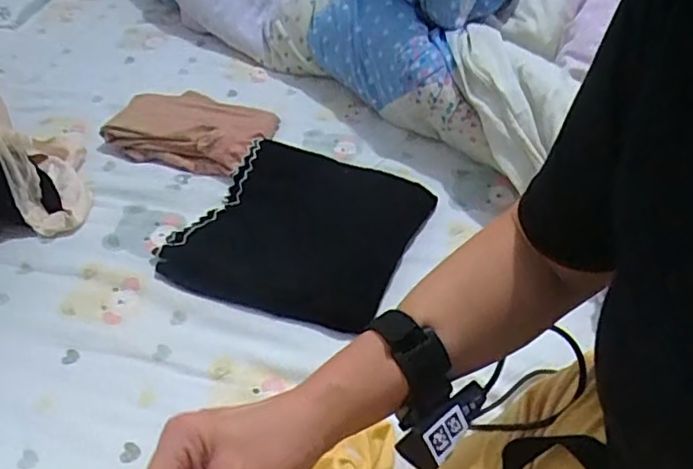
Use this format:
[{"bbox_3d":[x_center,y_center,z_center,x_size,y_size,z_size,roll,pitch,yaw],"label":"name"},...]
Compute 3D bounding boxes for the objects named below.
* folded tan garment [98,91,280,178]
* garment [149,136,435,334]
[{"bbox_3d":[-0.233,-0.172,0.936,0.240,0.051,0.173,14,46,14],"label":"folded tan garment"},{"bbox_3d":[-0.056,-0.013,0.767,0.266,0.030,0.281,19,47,19],"label":"garment"}]

